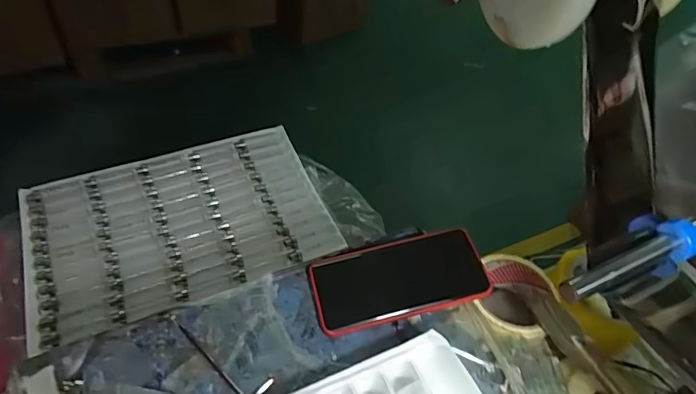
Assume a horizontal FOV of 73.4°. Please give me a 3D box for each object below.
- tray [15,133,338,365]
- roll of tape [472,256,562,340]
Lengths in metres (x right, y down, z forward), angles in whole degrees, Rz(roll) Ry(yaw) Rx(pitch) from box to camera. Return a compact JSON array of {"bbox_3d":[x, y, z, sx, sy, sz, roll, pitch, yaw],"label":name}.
[{"bbox_3d":[-0.268,0.042,0.761,0.459,0.032,0.324,-17,53,-19],"label":"tray"},{"bbox_3d":[0.164,0.109,0.477,0.077,0.058,0.097,18,50,10],"label":"roll of tape"}]

